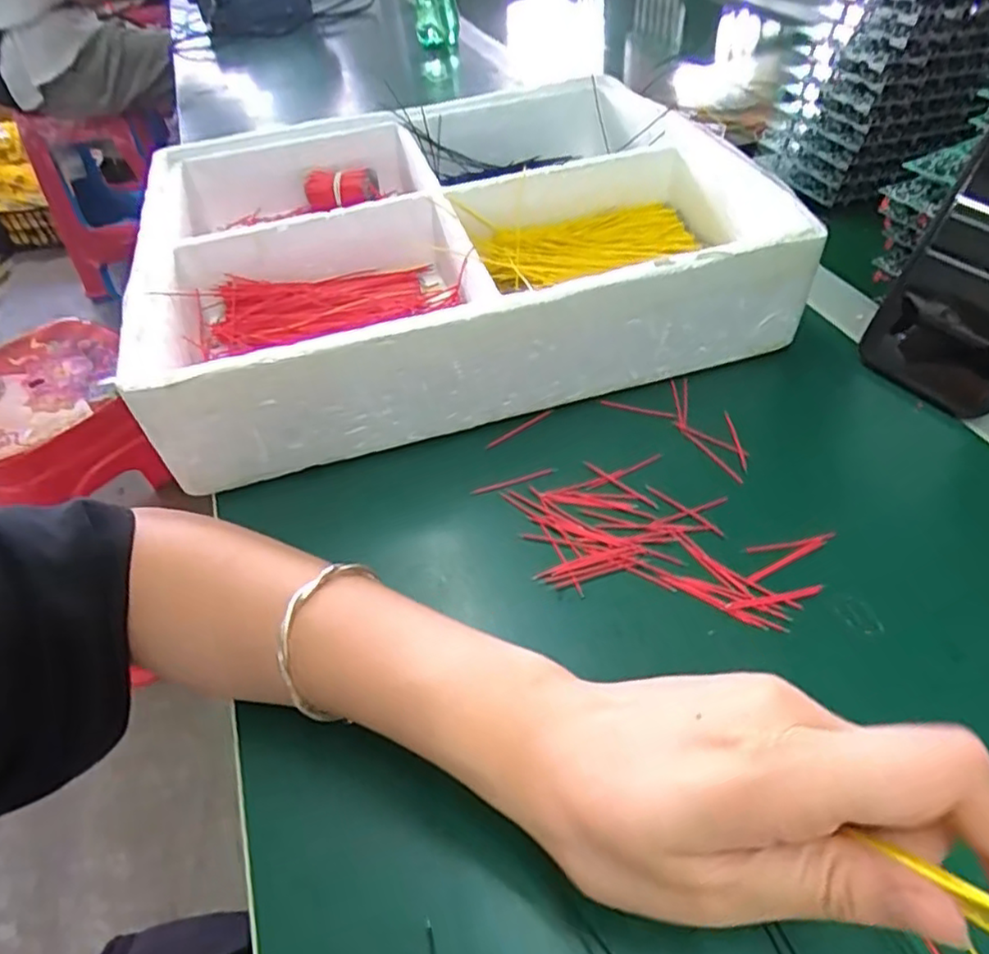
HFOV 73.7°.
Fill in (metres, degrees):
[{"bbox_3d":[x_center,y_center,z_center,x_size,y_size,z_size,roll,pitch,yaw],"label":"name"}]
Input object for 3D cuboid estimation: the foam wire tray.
[{"bbox_3d":[-0.039,-0.170,0.470,0.362,0.083,0.339,-14,46,-8],"label":"foam wire tray"}]

